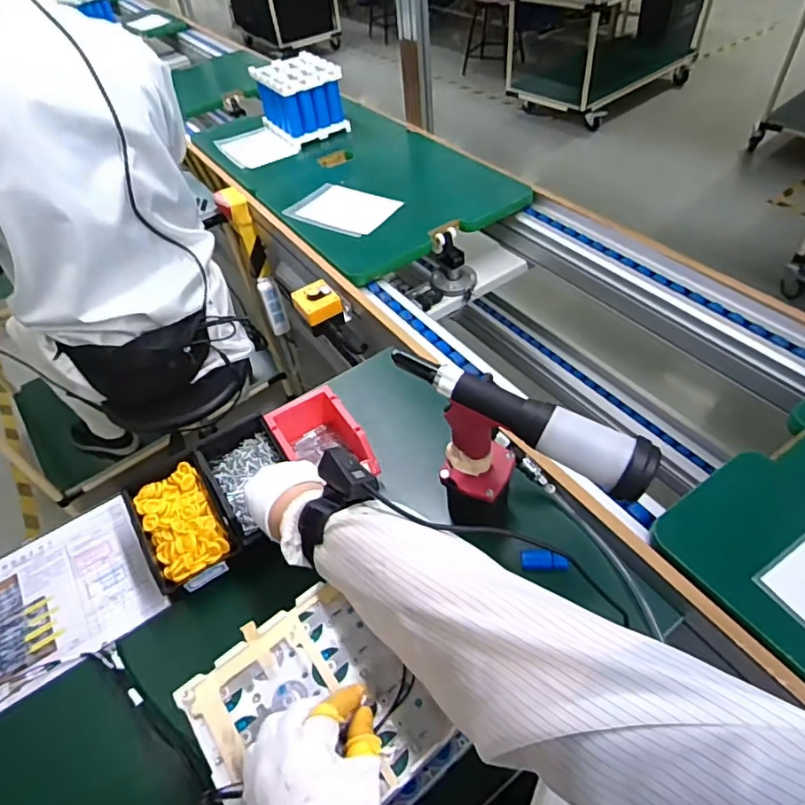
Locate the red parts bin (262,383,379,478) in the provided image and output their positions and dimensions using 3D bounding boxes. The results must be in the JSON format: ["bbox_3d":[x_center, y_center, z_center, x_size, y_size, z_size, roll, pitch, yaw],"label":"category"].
[{"bbox_3d":[-0.117,0.064,0.776,0.106,0.075,0.161,-29,52,-18],"label":"red parts bin"}]

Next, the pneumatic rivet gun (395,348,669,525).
[{"bbox_3d":[0.121,0.074,0.614,0.277,0.230,0.097,33,60,30],"label":"pneumatic rivet gun"}]

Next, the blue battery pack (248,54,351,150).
[{"bbox_3d":[-0.295,-0.864,1.522,0.201,0.180,0.235,-28,52,-17],"label":"blue battery pack"}]

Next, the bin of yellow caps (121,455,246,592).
[{"bbox_3d":[-0.289,0.159,0.708,0.105,0.061,0.182,-28,52,-17],"label":"bin of yellow caps"}]

